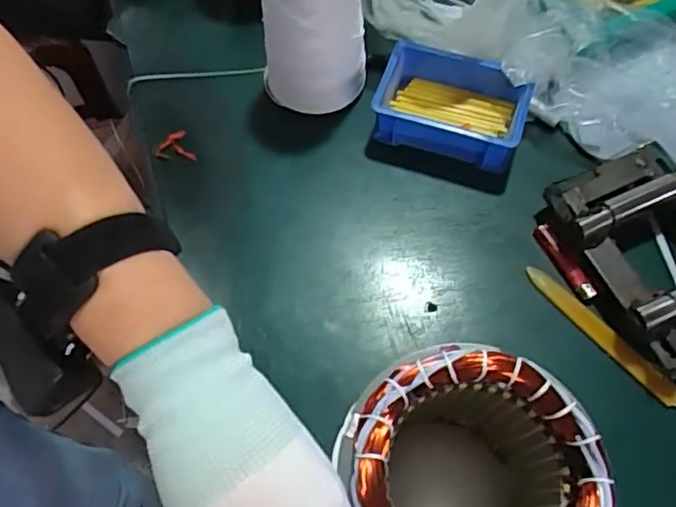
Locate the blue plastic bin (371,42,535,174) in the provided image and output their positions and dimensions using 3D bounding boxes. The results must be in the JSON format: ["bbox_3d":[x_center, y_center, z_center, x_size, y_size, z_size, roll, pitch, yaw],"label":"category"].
[{"bbox_3d":[0.111,-0.143,0.583,0.141,0.053,0.089,18,67,10],"label":"blue plastic bin"}]

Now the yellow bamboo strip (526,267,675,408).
[{"bbox_3d":[0.229,0.070,0.514,0.018,0.009,0.160,-39,70,-15],"label":"yellow bamboo strip"}]

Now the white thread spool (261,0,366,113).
[{"bbox_3d":[-0.025,-0.213,0.556,0.099,0.165,0.080,-18,66,-6],"label":"white thread spool"}]

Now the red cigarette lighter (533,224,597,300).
[{"bbox_3d":[0.205,0.007,0.538,0.012,0.015,0.080,-26,67,-10],"label":"red cigarette lighter"}]

